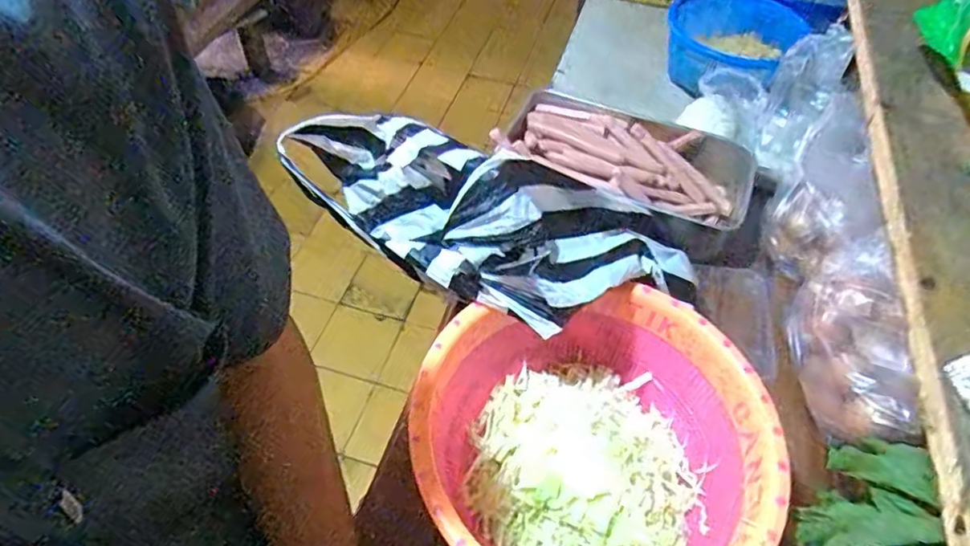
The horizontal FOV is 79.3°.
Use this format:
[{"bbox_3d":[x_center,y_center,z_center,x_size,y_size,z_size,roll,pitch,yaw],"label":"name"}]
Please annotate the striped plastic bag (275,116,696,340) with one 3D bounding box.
[{"bbox_3d":[0.004,-0.051,0.599,0.435,0.153,0.160,15,52,9],"label":"striped plastic bag"}]

